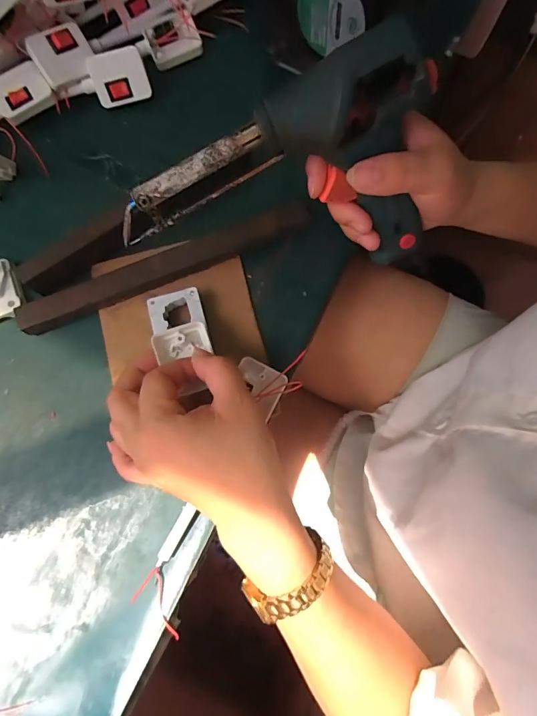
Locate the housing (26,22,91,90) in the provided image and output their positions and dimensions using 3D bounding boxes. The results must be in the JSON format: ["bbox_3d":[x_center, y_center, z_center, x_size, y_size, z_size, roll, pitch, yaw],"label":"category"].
[{"bbox_3d":[-0.172,-0.255,0.326,0.046,0.010,0.036,-32,121,-6],"label":"housing"}]

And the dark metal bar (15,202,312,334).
[{"bbox_3d":[-0.078,-0.072,0.305,0.229,0.019,0.023,-23,79,-6],"label":"dark metal bar"}]

